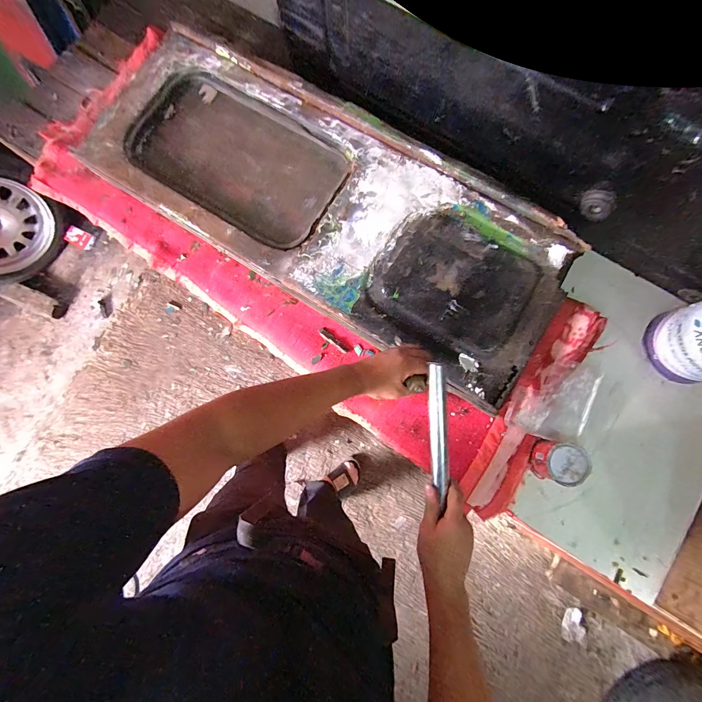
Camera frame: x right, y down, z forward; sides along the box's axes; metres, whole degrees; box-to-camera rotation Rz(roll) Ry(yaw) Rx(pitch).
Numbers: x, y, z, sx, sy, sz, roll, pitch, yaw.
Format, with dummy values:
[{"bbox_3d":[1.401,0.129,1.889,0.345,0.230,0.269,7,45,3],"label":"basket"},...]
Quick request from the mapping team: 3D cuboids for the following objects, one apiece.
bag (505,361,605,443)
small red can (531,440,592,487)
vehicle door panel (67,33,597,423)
[{"bbox_3d":[0.390,0.090,0.624,0.161,0.032,0.156,17,79,3],"label":"bag"},{"bbox_3d":[0.376,0.200,0.588,0.073,0.060,0.073,9,79,1],"label":"small red can"},{"bbox_3d":[-0.061,-0.302,0.645,0.973,0.050,0.372,32,80,5],"label":"vehicle door panel"}]

